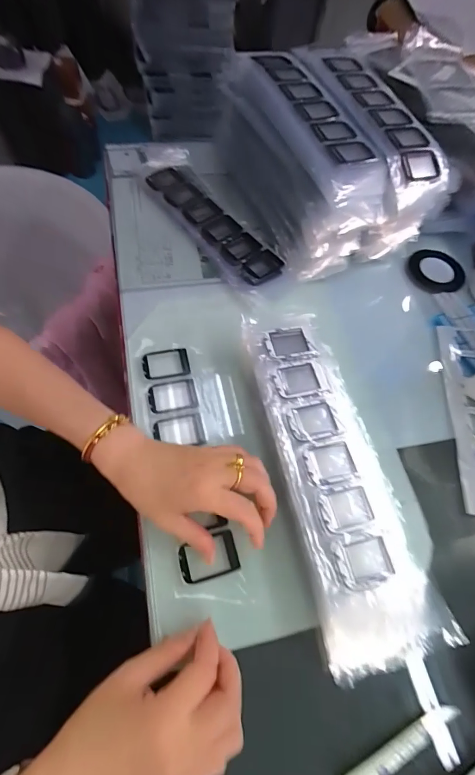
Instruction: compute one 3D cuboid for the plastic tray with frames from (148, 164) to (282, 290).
[{"bbox_3d":[-0.034,-0.226,0.500,0.066,0.014,0.237,-32,71,-20],"label":"plastic tray with frames"}]

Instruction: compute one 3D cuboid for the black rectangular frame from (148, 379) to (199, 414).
[{"bbox_3d":[-0.068,0.010,0.393,0.049,0.010,0.035,-10,65,-12],"label":"black rectangular frame"}]

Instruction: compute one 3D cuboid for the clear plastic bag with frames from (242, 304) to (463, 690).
[{"bbox_3d":[0.082,0.072,0.346,0.097,0.050,0.317,-9,65,-11],"label":"clear plastic bag with frames"}]

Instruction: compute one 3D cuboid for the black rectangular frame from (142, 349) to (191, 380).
[{"bbox_3d":[-0.079,-0.025,0.406,0.050,0.007,0.033,-8,65,-11],"label":"black rectangular frame"}]

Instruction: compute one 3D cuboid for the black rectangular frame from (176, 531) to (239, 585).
[{"bbox_3d":[-0.025,0.151,0.327,0.050,0.005,0.034,-13,66,-14],"label":"black rectangular frame"}]

